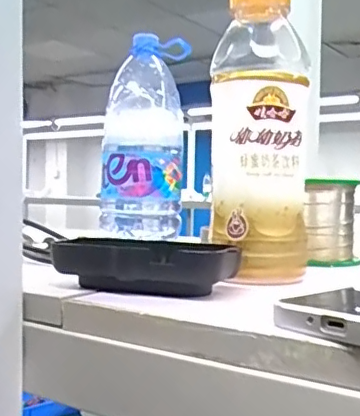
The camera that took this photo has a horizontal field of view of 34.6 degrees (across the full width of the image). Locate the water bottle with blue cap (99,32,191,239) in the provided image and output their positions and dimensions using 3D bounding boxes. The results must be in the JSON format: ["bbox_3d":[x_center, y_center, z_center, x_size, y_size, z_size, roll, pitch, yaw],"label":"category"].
[{"bbox_3d":[-0.043,-0.084,0.693,0.100,0.232,0.098,0,1,-4],"label":"water bottle with blue cap"}]

